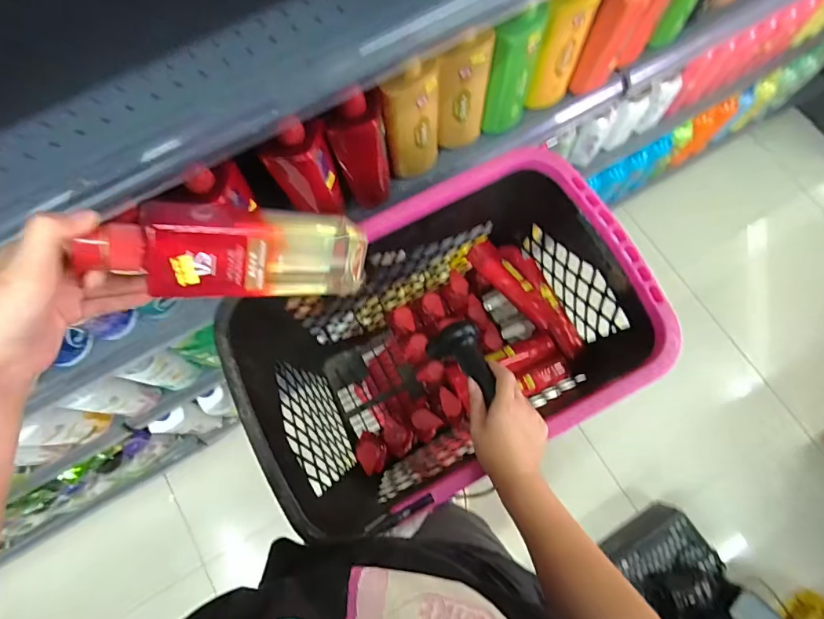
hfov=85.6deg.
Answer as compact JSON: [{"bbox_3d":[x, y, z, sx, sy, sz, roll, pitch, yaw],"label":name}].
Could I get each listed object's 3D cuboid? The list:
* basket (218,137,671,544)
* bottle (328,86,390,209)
[{"bbox_3d":[0.042,0.074,0.810,0.554,0.459,0.372,-24,76,-6],"label":"basket"},{"bbox_3d":[-0.072,-0.221,0.657,0.069,0.237,0.037,-7,75,-1],"label":"bottle"}]

